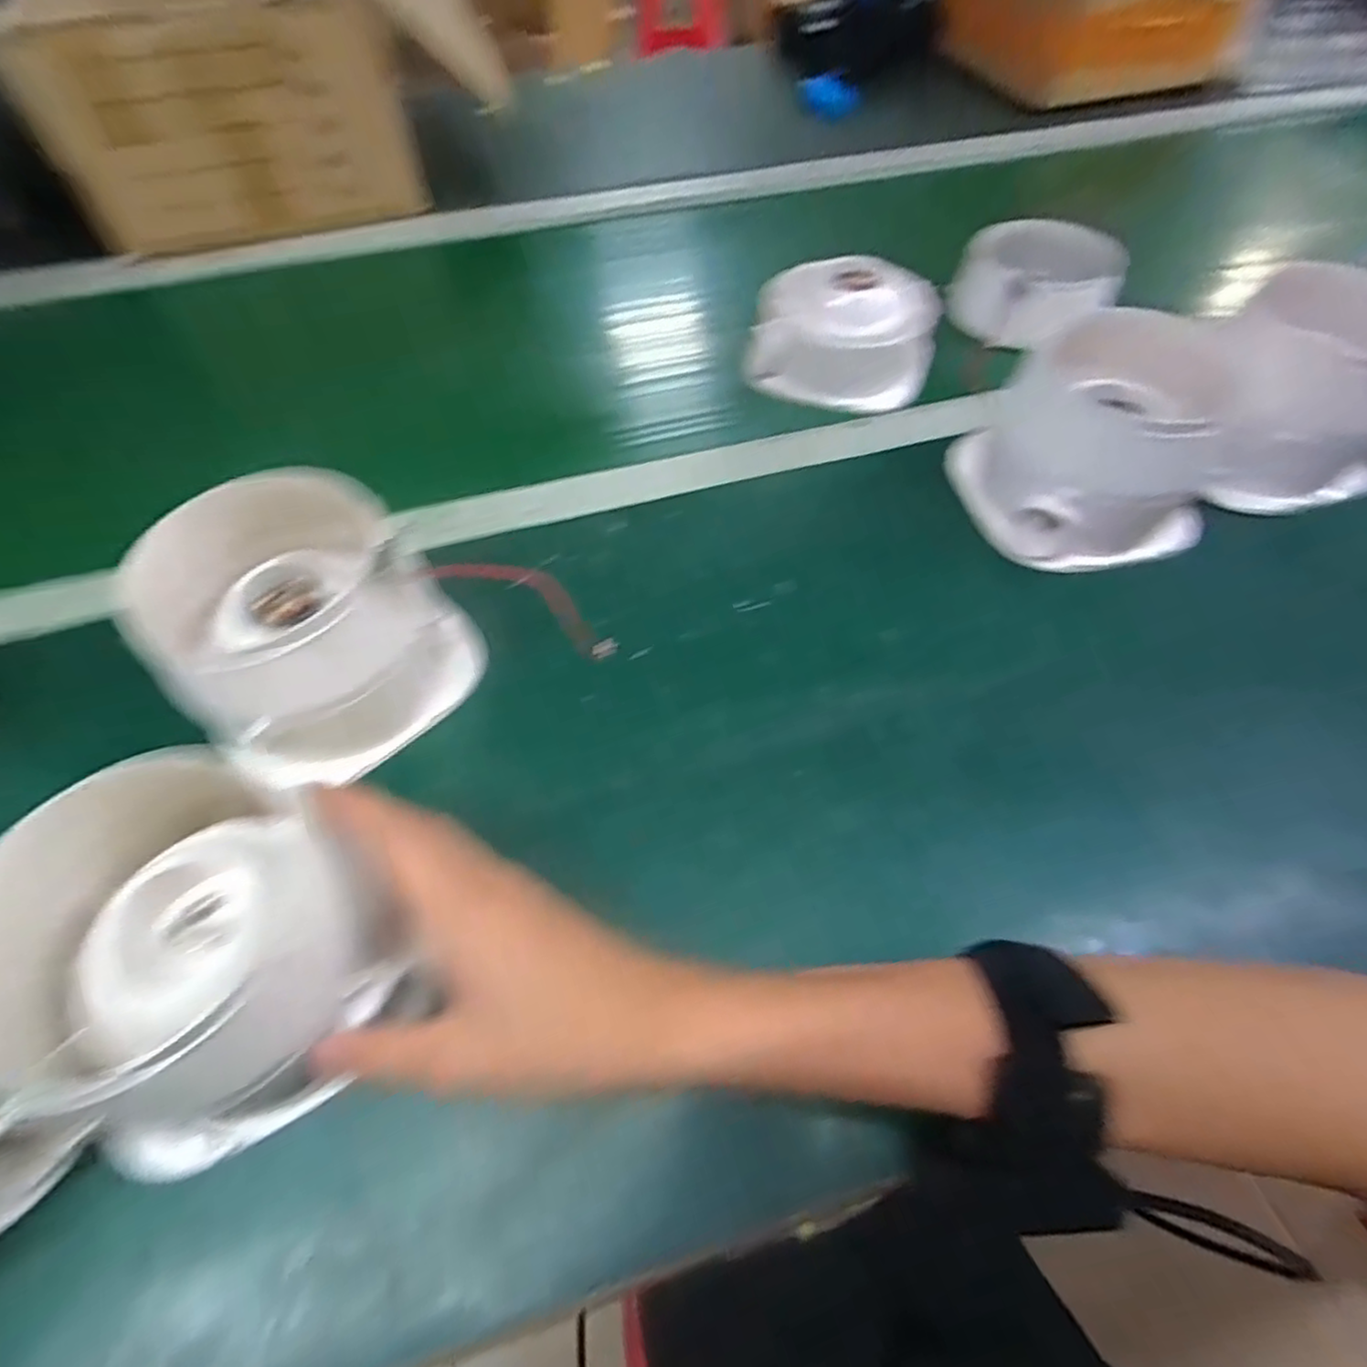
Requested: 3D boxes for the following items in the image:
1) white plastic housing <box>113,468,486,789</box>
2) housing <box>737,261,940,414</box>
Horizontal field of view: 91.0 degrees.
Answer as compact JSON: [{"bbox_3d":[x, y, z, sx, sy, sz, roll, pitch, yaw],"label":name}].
[{"bbox_3d":[-0.194,-0.030,0.346,0.129,0.097,0.121,-40,65,-21],"label":"white plastic housing"},{"bbox_3d":[0.128,-0.281,0.538,0.136,0.071,0.093,21,61,15],"label":"housing"}]

